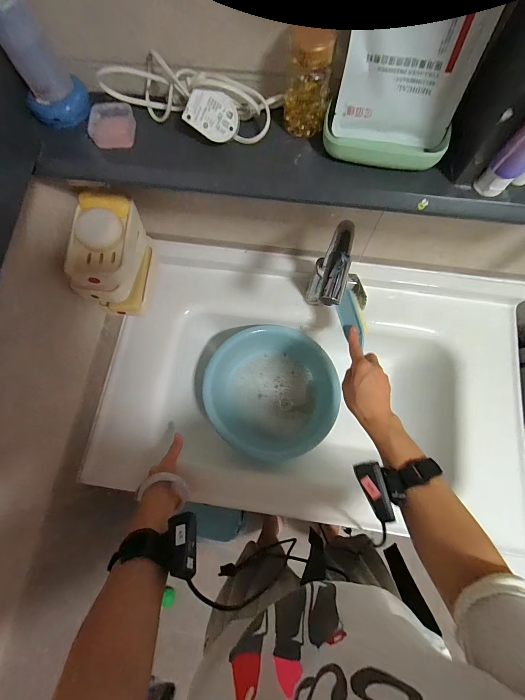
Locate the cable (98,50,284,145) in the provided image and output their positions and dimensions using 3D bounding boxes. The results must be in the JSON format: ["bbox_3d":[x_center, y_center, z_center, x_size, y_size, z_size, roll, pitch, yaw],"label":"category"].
[{"bbox_3d":[-0.081,-0.271,0.330,0.190,0.041,0.066,18,75,7],"label":"cable"}]

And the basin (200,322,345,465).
[{"bbox_3d":[0.033,0.093,0.659,0.259,0.109,0.256,0,74,1],"label":"basin"}]

